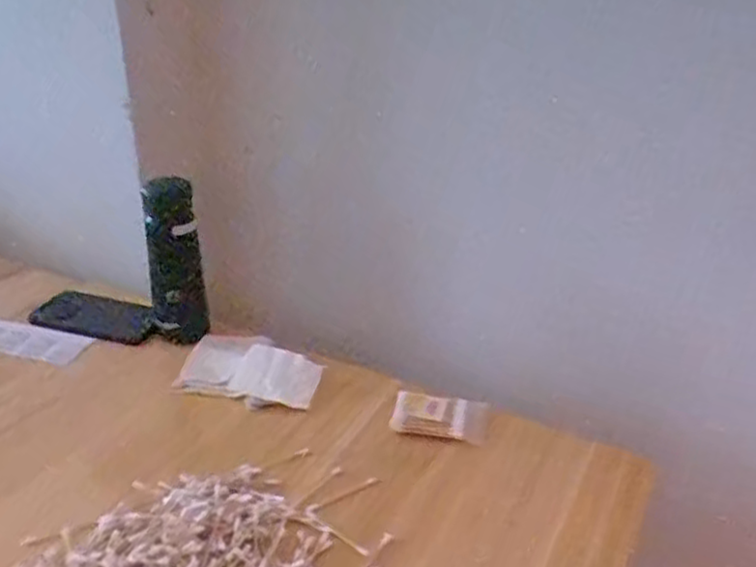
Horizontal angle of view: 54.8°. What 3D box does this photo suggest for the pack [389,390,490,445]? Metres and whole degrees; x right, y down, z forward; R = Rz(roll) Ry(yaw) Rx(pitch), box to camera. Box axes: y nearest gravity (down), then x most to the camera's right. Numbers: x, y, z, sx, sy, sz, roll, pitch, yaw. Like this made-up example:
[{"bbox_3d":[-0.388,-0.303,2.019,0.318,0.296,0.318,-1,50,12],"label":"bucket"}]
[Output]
[{"bbox_3d":[0.058,0.124,0.678,0.086,0.023,0.038,7,27,10],"label":"pack"}]

